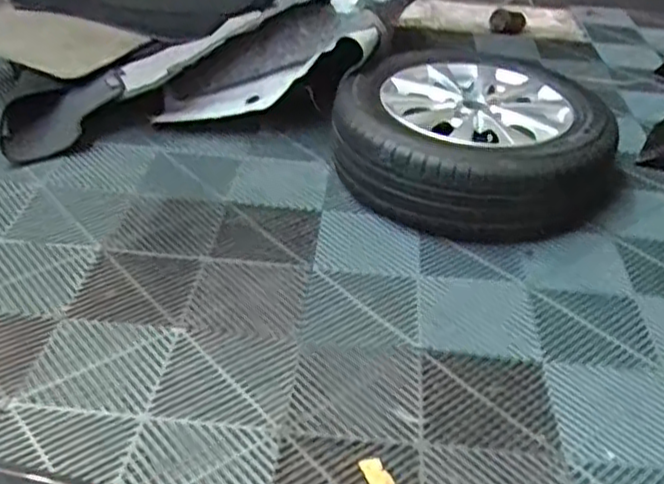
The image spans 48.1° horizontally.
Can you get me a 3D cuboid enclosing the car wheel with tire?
[{"bbox_3d":[0.310,-0.232,1.630,0.613,0.200,0.544,4,34,1],"label":"car wheel with tire"}]

